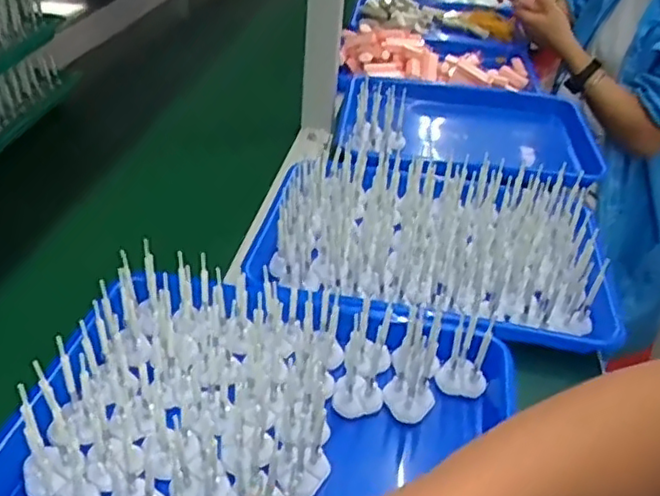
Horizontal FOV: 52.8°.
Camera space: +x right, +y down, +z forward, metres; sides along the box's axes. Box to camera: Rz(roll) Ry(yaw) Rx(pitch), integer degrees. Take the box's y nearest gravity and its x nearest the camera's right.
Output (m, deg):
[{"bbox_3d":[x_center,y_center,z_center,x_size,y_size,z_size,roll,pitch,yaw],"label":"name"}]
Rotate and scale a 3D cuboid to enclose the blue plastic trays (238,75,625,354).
[{"bbox_3d":[0.153,-0.076,0.775,0.302,0.106,0.534,14,36,13],"label":"blue plastic trays"}]

